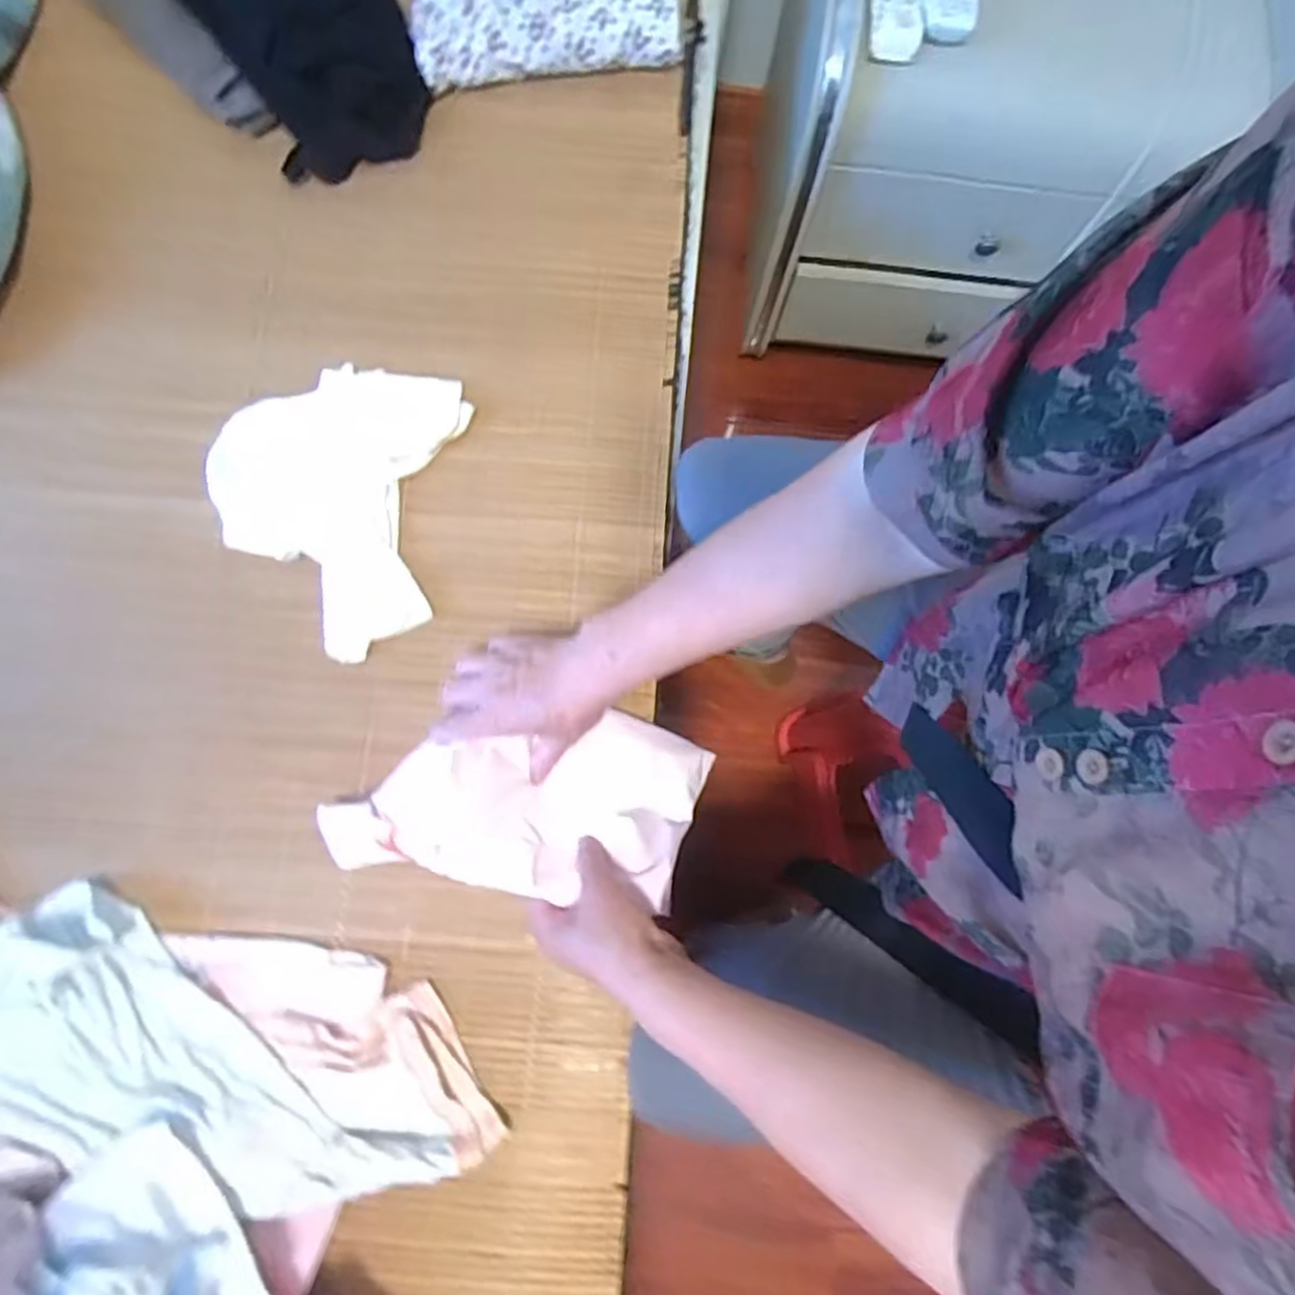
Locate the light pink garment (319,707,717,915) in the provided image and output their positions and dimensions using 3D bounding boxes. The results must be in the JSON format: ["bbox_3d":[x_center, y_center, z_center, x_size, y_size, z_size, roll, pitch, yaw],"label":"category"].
[{"bbox_3d":[-0.089,0.121,0.544,0.272,0.061,0.121,-5,77,-8],"label":"light pink garment"}]

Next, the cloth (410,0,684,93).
[{"bbox_3d":[-0.099,-0.614,0.712,0.250,0.048,0.135,-8,77,-2],"label":"cloth"}]

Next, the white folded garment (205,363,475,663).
[{"bbox_3d":[-0.265,-0.121,0.615,0.190,0.024,0.241,8,77,1],"label":"white folded garment"}]

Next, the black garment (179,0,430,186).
[{"bbox_3d":[-0.343,-0.625,0.705,0.189,0.081,0.374,-34,79,-8],"label":"black garment"}]

